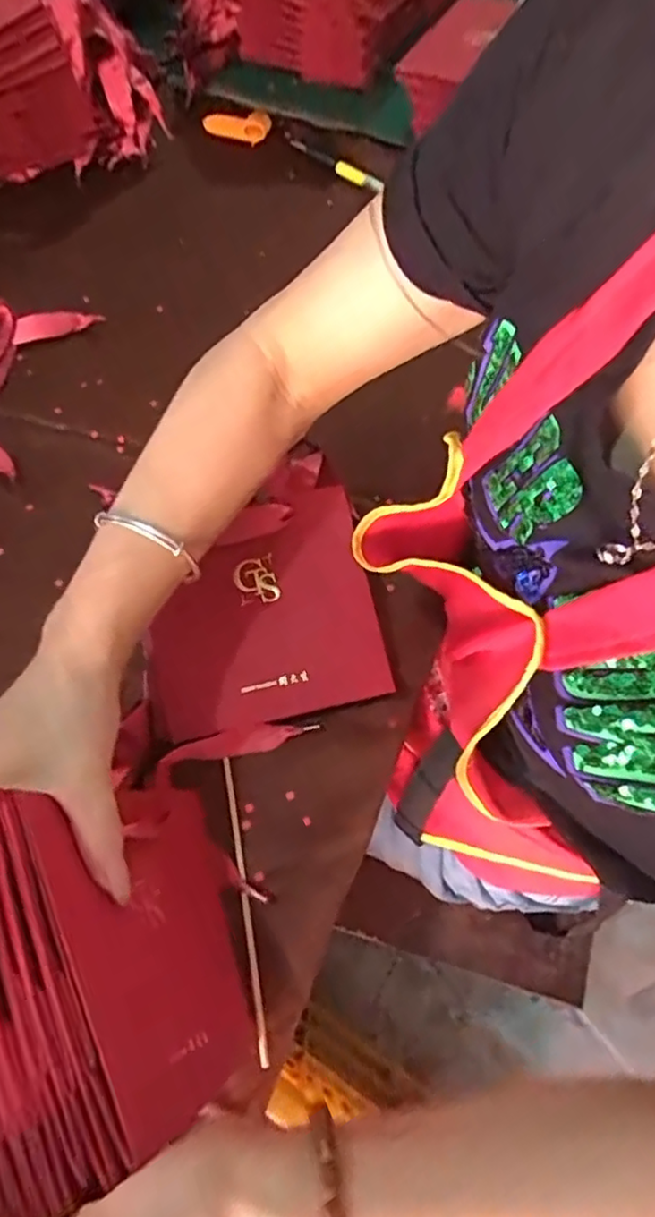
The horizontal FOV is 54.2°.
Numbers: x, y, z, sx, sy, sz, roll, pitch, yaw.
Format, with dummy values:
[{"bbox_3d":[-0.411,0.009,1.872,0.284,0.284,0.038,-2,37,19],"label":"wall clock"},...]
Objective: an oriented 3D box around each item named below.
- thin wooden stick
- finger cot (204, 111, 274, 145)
[{"bbox_3d":[-0.046,0.165,0.362,0.005,0.007,0.158,-10,69,-4],"label":"thin wooden stick"},{"bbox_3d":[-0.085,-0.458,0.609,0.062,0.016,0.024,-6,69,-2],"label":"finger cot"}]

